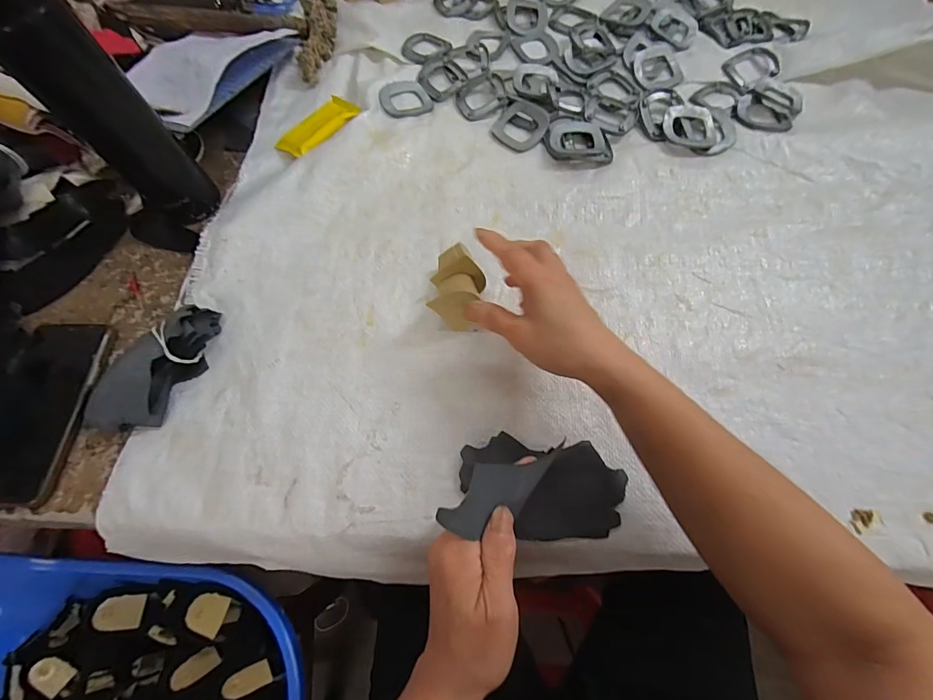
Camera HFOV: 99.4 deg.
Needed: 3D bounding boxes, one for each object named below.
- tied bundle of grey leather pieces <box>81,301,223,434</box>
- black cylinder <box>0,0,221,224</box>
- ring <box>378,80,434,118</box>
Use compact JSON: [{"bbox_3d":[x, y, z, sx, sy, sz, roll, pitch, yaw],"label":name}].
[{"bbox_3d":[-0.274,0.015,0.352,0.054,0.035,0.129,27,69,12],"label":"tied bundle of grey leather pieces"},{"bbox_3d":[-0.312,-0.205,0.345,0.062,0.223,0.053,-42,72,-16],"label":"black cylinder"},{"bbox_3d":[-0.076,-0.317,0.493,0.063,0.008,0.061,-14,67,-5],"label":"ring"}]

